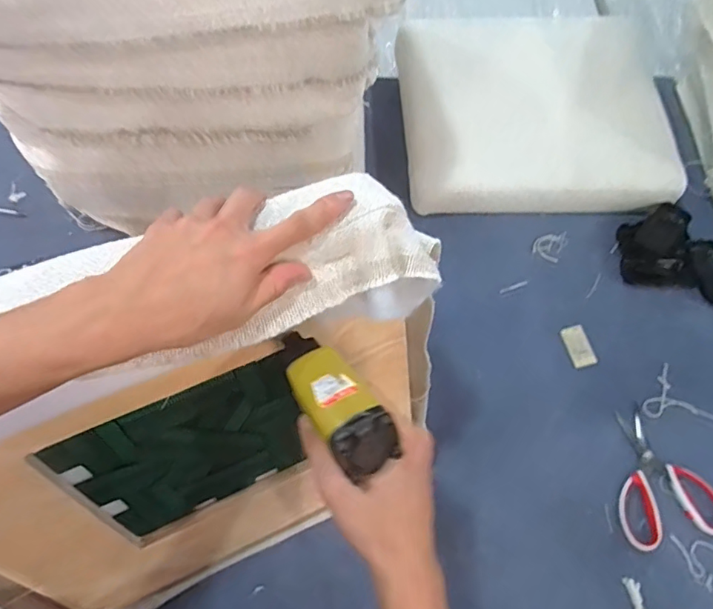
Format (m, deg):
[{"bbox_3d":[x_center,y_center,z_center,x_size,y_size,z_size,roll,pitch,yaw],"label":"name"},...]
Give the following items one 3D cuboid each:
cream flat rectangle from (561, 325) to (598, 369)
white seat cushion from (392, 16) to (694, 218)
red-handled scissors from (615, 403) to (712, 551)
[{"bbox_3d":[0.336,0.063,0.789,0.038,0.005,0.064,-12,66,-4],"label":"cream flat rectangle"},{"bbox_3d":[0.312,-0.358,0.920,0.458,0.074,0.416,-2,64,-1],"label":"white seat cushion"},{"bbox_3d":[0.401,0.226,0.700,0.135,0.011,0.168,-10,65,-5],"label":"red-handled scissors"}]

